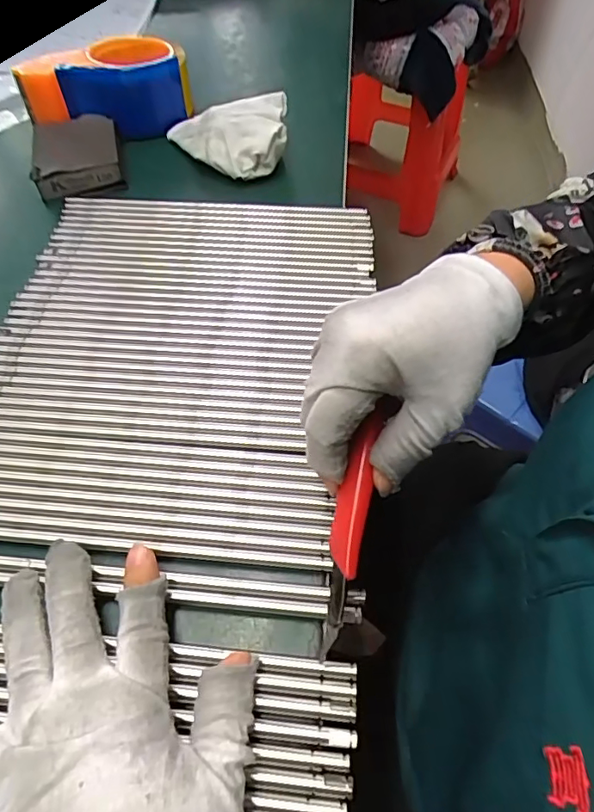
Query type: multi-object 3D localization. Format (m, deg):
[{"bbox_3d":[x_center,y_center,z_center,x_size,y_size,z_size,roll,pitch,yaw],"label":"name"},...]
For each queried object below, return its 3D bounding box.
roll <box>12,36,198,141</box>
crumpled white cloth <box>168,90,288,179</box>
[{"bbox_3d":[-0.165,-0.284,0.479,0.101,0.066,0.133,38,64,23],"label":"roll"},{"bbox_3d":[-0.059,-0.234,0.456,0.099,0.049,0.084,-7,56,-4],"label":"crumpled white cloth"}]

